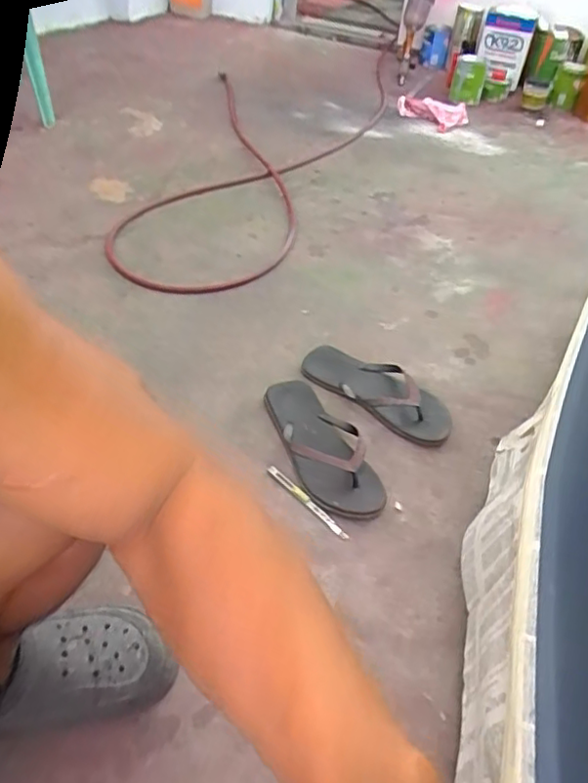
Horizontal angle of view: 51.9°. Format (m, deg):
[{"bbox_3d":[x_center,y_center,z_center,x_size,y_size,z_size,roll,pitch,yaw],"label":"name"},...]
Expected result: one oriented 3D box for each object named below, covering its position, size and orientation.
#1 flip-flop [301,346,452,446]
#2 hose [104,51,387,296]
[{"bbox_3d":[0.137,-0.007,0.984,0.264,0.044,0.099,31,50,24],"label":"flip-flop"},{"bbox_3d":[-0.071,-0.706,1.684,0.539,0.027,1.496,12,45,7],"label":"hose"}]

